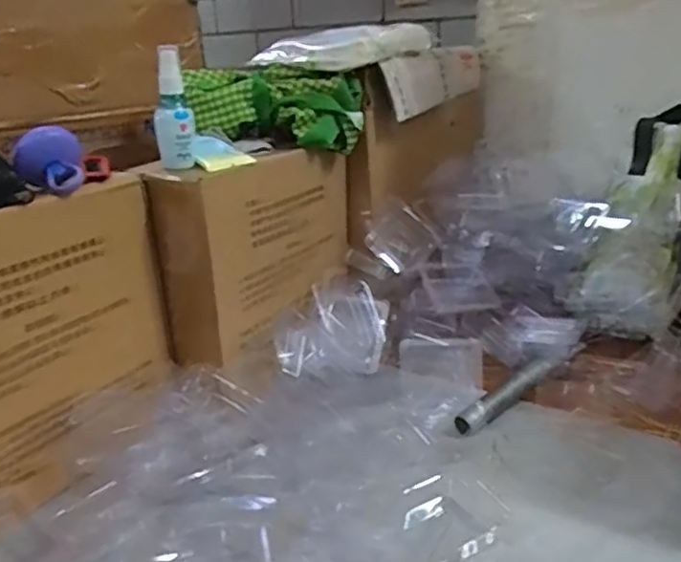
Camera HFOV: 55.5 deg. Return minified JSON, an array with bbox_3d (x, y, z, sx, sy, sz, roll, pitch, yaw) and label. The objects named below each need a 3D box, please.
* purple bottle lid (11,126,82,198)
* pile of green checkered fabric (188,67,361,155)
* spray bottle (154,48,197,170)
[{"bbox_3d":[-0.260,-0.107,0.576,0.055,0.051,0.057,-9,21,-16],"label":"purple bottle lid"},{"bbox_3d":[-0.078,-0.204,0.771,0.204,0.089,0.064,-2,21,2],"label":"pile of green checkered fabric"},{"bbox_3d":[-0.169,-0.173,0.653,0.038,0.118,0.029,-7,21,-13],"label":"spray bottle"}]

